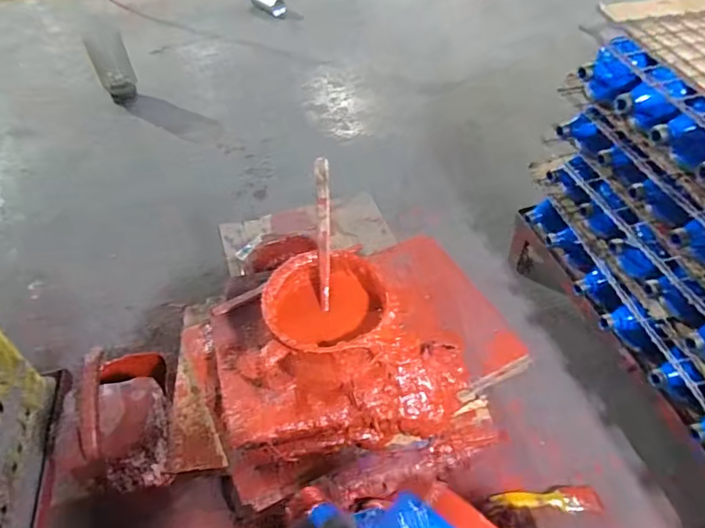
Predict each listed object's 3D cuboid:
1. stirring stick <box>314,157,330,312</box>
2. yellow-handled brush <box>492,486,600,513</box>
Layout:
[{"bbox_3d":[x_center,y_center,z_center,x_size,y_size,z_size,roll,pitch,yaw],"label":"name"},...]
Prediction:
[{"bbox_3d":[-0.034,-0.038,0.606,0.017,0.013,0.181,-2,84,1],"label":"stirring stick"},{"bbox_3d":[0.302,0.367,0.794,0.163,0.017,0.036,-1,49,2],"label":"yellow-handled brush"}]

